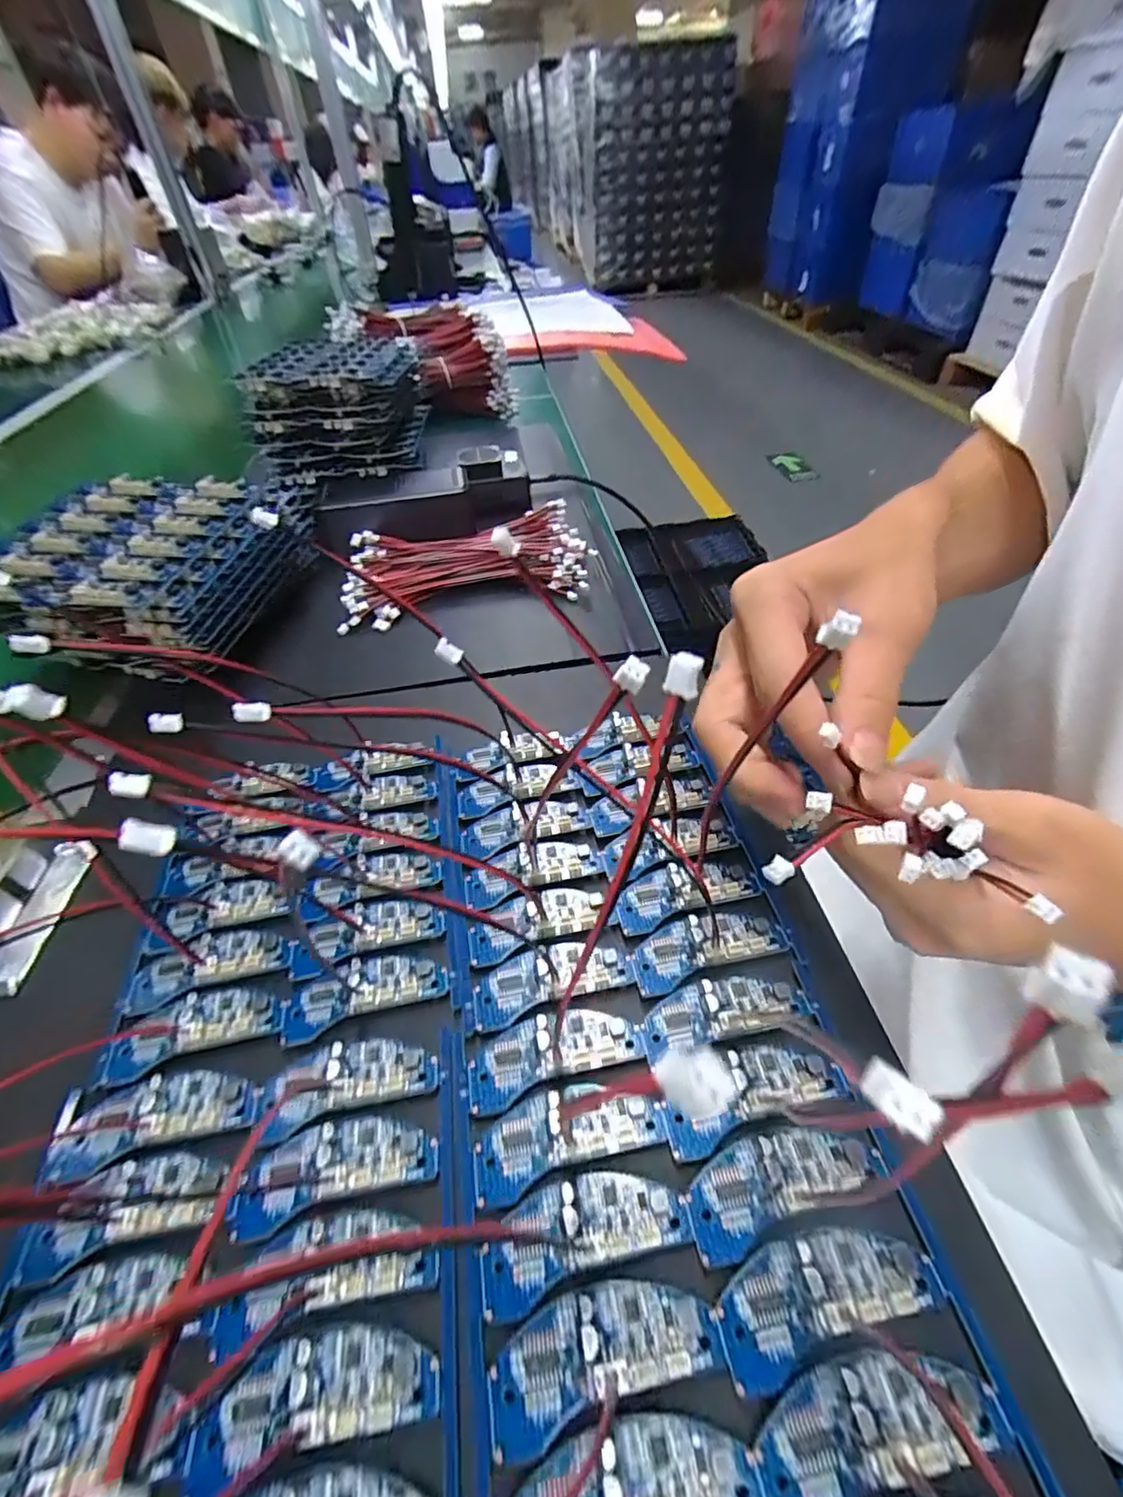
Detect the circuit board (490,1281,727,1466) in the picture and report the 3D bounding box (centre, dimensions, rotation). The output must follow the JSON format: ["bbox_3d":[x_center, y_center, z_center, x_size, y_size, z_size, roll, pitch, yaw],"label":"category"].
[{"bbox_3d":[0.011,0.164,0.158,0.062,0.004,0.025,-15,46,-10],"label":"circuit board"}]

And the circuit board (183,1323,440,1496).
[{"bbox_3d":[-0.067,0.173,0.156,0.063,0.005,0.024,-13,45,-8],"label":"circuit board"}]

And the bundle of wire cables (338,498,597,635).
[{"bbox_3d":[-0.076,-0.153,0.468,0.190,0.024,0.121,-10,45,-5],"label":"bundle of wire cables"}]

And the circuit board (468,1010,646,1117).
[{"bbox_3d":[-0.003,0.110,0.212,0.064,0.005,0.025,-13,45,-8],"label":"circuit board"}]

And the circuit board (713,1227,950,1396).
[{"bbox_3d":[0.074,0.152,0.163,0.064,0.009,0.024,-15,46,-9],"label":"circuit board"}]

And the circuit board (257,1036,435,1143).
[{"bbox_3d":[-0.078,0.119,0.209,0.061,0.006,0.025,-14,46,-9],"label":"circuit board"}]

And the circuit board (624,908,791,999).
[{"bbox_3d":[0.060,0.079,0.238,0.064,0.004,0.023,-15,46,-10],"label":"circuit board"}]

